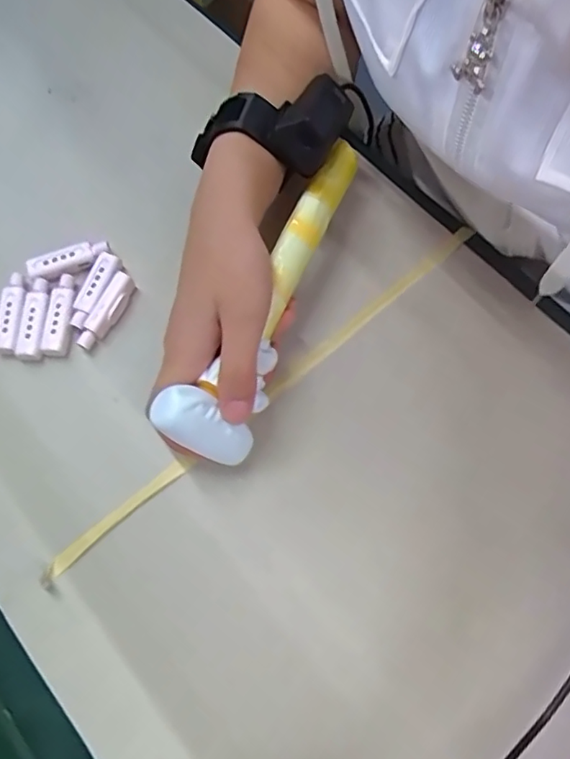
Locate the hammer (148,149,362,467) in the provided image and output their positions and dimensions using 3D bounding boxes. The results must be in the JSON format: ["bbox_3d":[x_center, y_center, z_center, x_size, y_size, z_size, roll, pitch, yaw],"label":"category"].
[{"bbox_3d":[-0.018,-0.058,0.343,0.034,0.062,0.210,9,73,45],"label":"hammer"}]

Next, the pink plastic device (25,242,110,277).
[{"bbox_3d":[-0.148,-0.084,0.391,0.054,0.013,0.014,-18,71,-3],"label":"pink plastic device"}]

